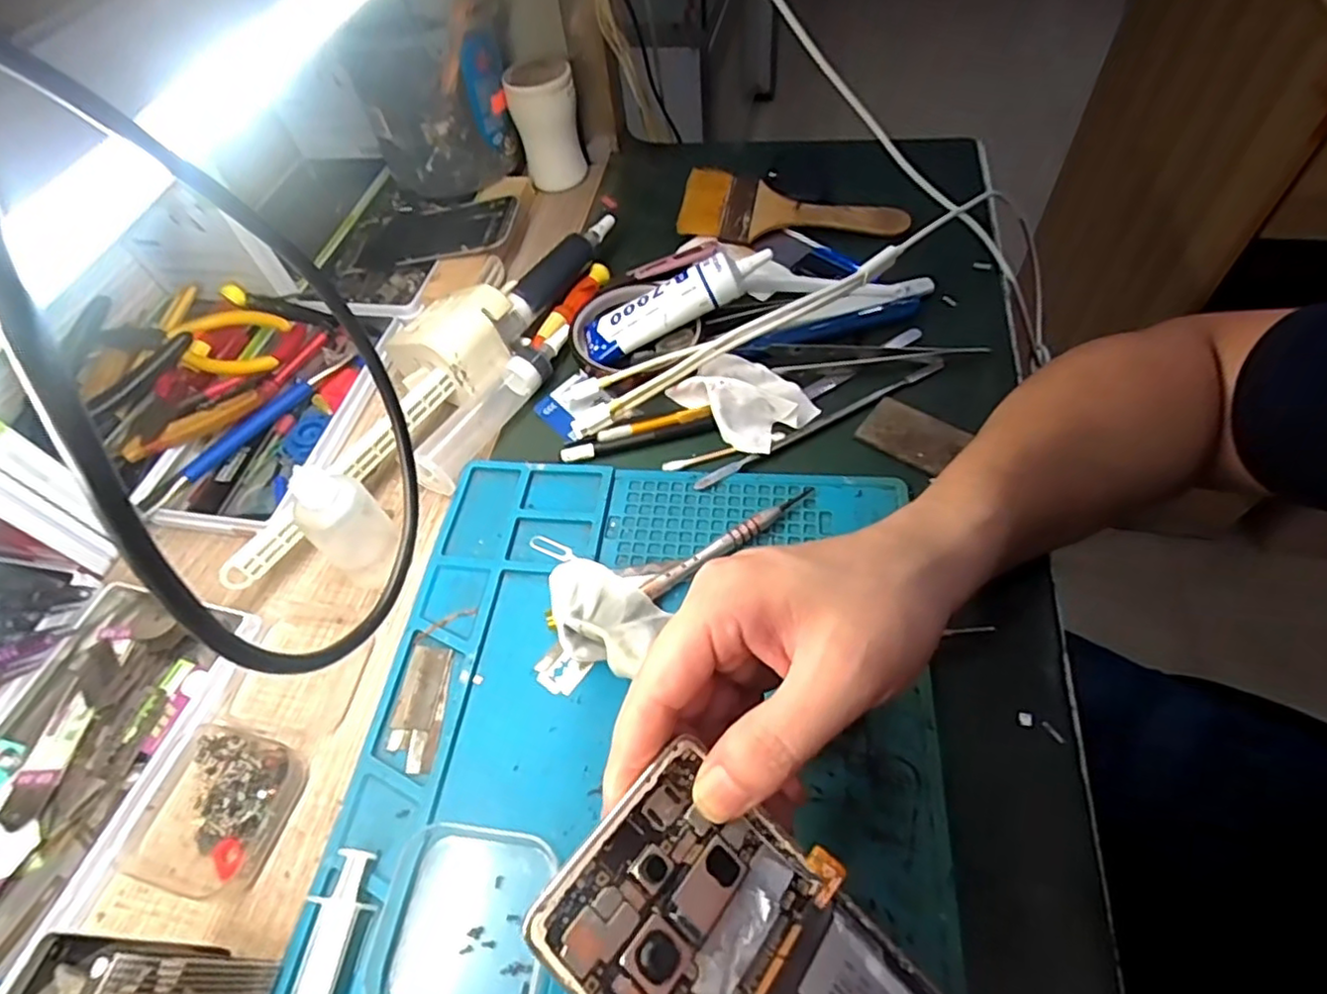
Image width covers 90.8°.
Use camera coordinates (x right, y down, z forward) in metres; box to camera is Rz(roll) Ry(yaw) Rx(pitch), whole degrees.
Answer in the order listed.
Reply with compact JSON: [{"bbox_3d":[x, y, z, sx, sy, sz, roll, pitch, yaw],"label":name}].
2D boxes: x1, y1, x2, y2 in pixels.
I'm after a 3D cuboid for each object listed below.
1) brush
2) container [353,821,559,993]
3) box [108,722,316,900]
[{"bbox_3d":[0.092,-0.205,0.481,0.162,0.007,0.060,17,75,11],"label":"brush"},{"bbox_3d":[-0.077,0.161,0.248,0.069,0.011,0.063,4,56,8],"label":"container"},{"bbox_3d":[-0.195,0.135,0.284,0.060,0.017,0.064,14,58,15],"label":"box"}]

